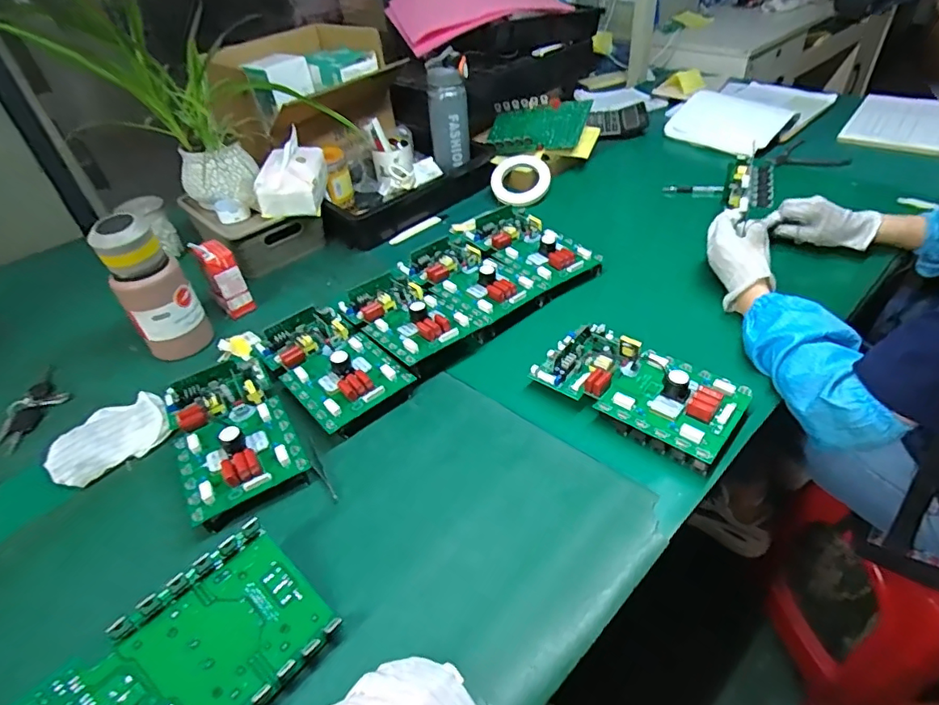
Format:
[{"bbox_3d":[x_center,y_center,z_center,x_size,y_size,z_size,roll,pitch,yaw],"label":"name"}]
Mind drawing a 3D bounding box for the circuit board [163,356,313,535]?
[{"bbox_3d":[-0.280,0.087,0.614,0.129,0.040,0.202,-27,46,-21],"label":"circuit board"}]

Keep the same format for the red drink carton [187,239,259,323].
[{"bbox_3d":[-0.381,-0.115,0.826,0.052,0.115,0.049,-27,46,-21],"label":"red drink carton"}]

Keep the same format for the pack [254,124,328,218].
[{"bbox_3d":[-0.304,-0.301,0.904,0.106,0.089,0.133,-10,42,-4],"label":"pack"}]

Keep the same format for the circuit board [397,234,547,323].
[{"bbox_3d":[-0.002,-0.124,0.807,0.121,0.026,0.202,-32,48,-26],"label":"circuit board"}]

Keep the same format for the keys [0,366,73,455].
[{"bbox_3d":[-0.590,0.077,0.723,0.046,0.027,0.142,-4,42,3],"label":"keys"}]

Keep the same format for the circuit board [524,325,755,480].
[{"bbox_3d":[0.196,0.038,0.627,0.226,0.045,0.118,28,52,32],"label":"circuit board"}]

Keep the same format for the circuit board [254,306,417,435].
[{"bbox_3d":[-0.181,0.005,0.687,0.124,0.034,0.192,-33,48,-27],"label":"circuit board"}]

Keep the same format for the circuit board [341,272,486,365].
[{"bbox_3d":[-0.094,-0.064,0.750,0.124,0.026,0.208,-33,48,-26],"label":"circuit board"}]

